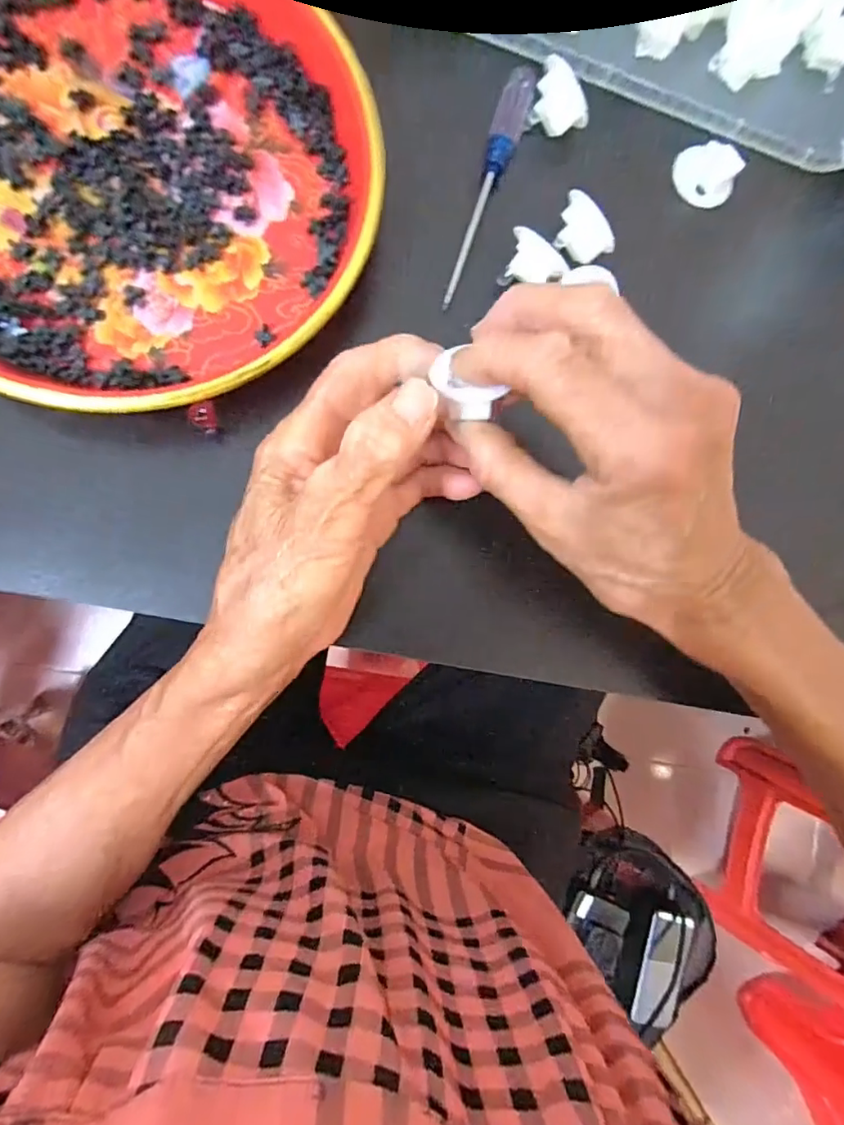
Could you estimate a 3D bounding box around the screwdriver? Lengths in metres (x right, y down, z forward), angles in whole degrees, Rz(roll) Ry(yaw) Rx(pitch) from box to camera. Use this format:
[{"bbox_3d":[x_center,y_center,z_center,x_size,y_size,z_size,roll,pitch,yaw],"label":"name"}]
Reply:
[{"bbox_3d":[0.032,-0.184,0.274,0.015,0.017,0.125,18,85,-6],"label":"screwdriver"}]

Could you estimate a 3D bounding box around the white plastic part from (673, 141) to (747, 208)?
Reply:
[{"bbox_3d":[0.151,-0.206,0.287,0.033,0.016,0.025,44,86,-7],"label":"white plastic part"}]

